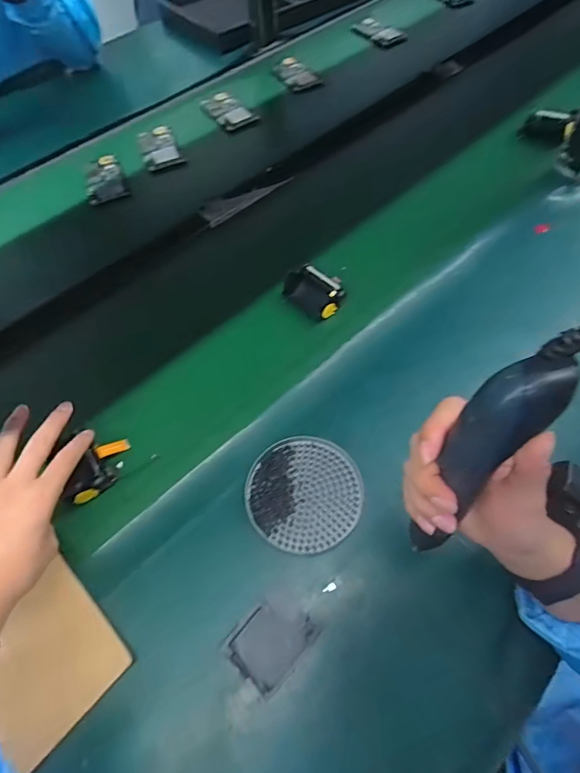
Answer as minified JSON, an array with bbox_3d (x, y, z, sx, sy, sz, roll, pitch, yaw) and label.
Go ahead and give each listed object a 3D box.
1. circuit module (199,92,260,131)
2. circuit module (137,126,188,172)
[{"bbox_3d":[-0.120,-0.527,0.846,0.061,0.010,0.131,-31,63,-15],"label":"circuit module"},{"bbox_3d":[-0.237,-0.436,0.802,0.066,0.006,0.123,-21,60,-9],"label":"circuit module"}]

